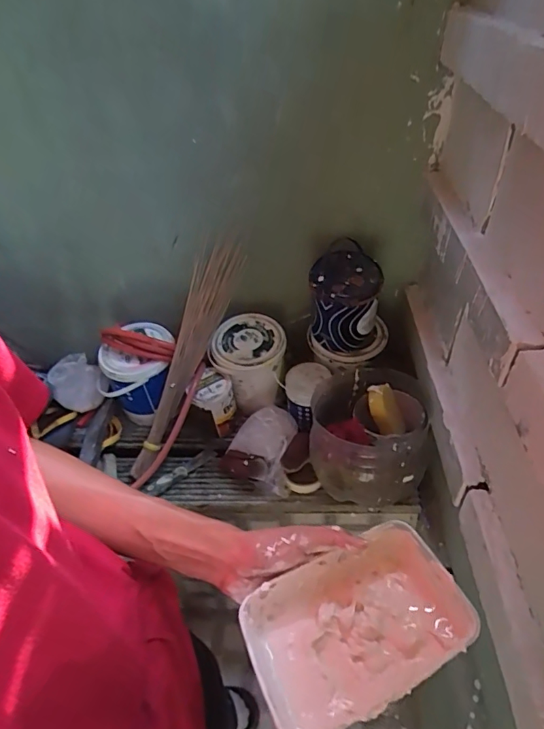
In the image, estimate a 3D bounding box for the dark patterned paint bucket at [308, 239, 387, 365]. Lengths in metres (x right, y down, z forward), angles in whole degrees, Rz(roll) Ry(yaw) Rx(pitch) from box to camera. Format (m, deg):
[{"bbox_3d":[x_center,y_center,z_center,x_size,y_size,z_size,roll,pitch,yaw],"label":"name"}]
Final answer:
[{"bbox_3d":[0.170,-0.120,1.092,0.179,0.239,0.149,-1,41,3],"label":"dark patterned paint bucket"}]

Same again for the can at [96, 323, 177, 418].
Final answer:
[{"bbox_3d":[-0.321,0.016,1.214,0.172,0.173,0.167,-2,41,2],"label":"can"}]

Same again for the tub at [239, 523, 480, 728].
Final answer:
[{"bbox_3d":[0.067,0.212,0.393,0.167,0.042,0.116,-19,40,-14],"label":"tub"}]

